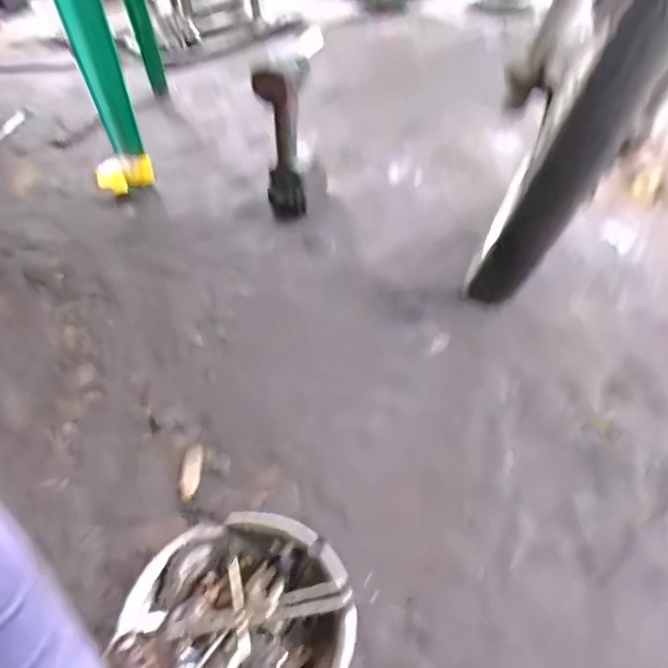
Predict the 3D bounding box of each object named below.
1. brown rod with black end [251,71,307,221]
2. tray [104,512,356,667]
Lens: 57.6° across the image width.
[{"bbox_3d":[-0.089,-0.314,1.015,0.065,0.254,0.045,-5,46,0],"label":"brown rod with black end"},{"bbox_3d":[-0.089,0.280,0.572,0.211,0.045,0.205,-3,46,3],"label":"tray"}]

